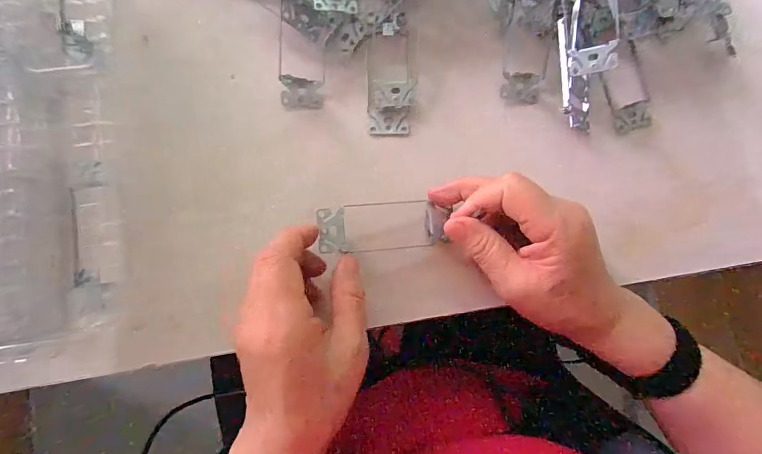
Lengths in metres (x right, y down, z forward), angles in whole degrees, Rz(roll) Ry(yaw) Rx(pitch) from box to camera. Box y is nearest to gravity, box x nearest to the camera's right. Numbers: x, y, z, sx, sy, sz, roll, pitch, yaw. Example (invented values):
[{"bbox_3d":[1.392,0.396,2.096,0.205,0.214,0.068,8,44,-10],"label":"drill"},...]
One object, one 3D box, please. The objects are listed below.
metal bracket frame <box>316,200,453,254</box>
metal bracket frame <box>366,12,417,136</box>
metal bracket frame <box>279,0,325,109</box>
[{"bbox_3d":[0.003,0.000,0.306,0.102,0.012,0.035,-4,85,-15],"label":"metal bracket frame"},{"bbox_3d":[0.008,-0.126,0.323,0.038,0.014,0.099,-1,85,-2],"label":"metal bracket frame"},{"bbox_3d":[-0.063,-0.140,0.319,0.035,0.018,0.084,0,85,-2],"label":"metal bracket frame"}]

